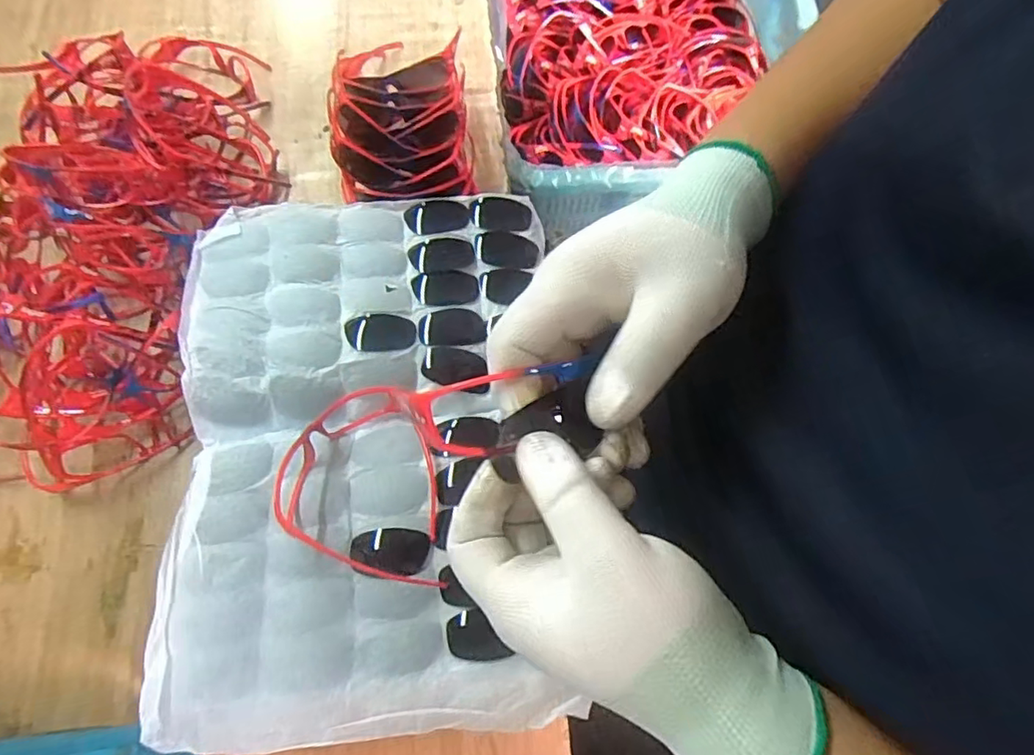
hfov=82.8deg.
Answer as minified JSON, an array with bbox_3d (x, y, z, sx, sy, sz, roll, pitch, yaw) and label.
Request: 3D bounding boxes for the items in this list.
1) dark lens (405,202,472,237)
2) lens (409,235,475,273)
[{"bbox_3d":[-0.069,-0.138,0.513,0.054,0.007,0.036,-10,70,-5],"label":"dark lens"},{"bbox_3d":[-0.065,-0.105,0.501,0.053,0.007,0.030,-12,70,-6],"label":"lens"}]

